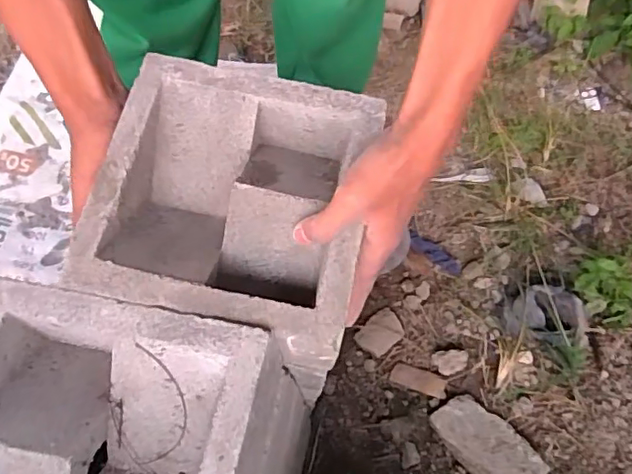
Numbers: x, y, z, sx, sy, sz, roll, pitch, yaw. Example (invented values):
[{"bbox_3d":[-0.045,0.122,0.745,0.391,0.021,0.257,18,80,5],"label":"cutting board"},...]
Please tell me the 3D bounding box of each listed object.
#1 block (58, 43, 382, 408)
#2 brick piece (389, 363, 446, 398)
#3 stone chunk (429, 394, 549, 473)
[{"bbox_3d":[-0.060,-0.020,0.444,0.189,0.087,0.198,10,66,5],"label":"block"},{"bbox_3d":[0.149,0.209,0.834,0.081,0.008,0.030,17,66,22],"label":"brick piece"},{"bbox_3d":[0.235,0.281,0.773,0.078,0.041,0.152,-38,72,-17],"label":"stone chunk"}]

